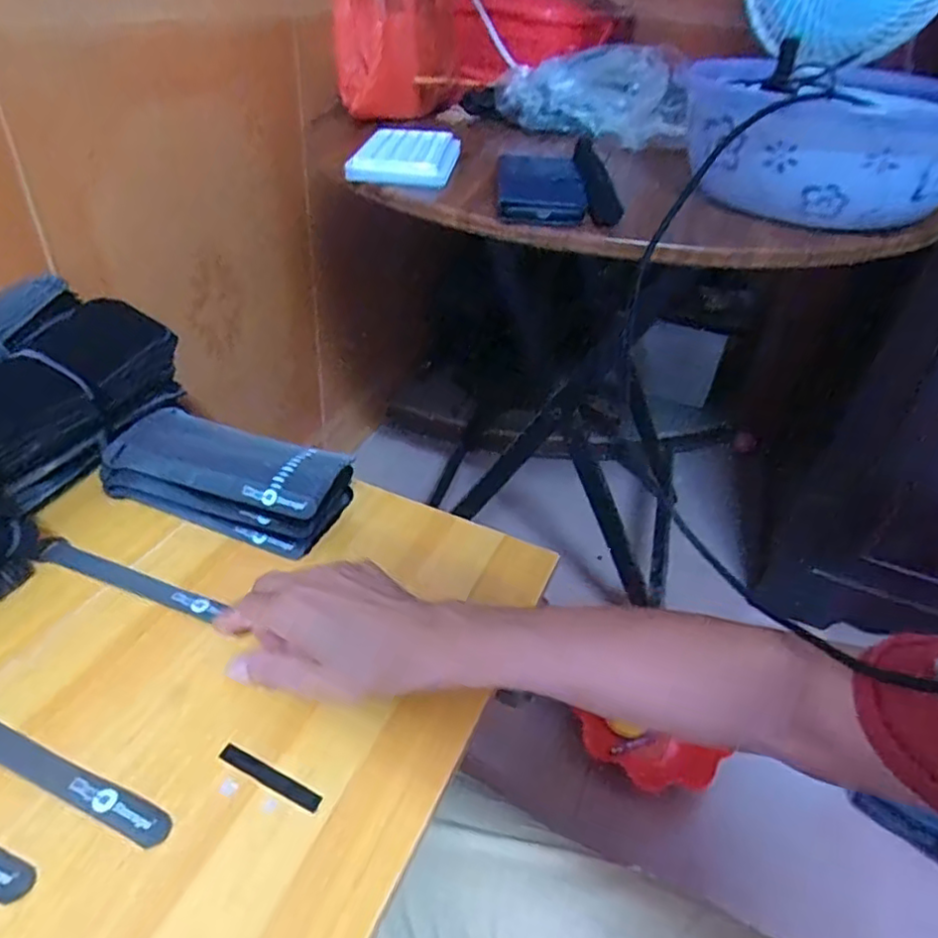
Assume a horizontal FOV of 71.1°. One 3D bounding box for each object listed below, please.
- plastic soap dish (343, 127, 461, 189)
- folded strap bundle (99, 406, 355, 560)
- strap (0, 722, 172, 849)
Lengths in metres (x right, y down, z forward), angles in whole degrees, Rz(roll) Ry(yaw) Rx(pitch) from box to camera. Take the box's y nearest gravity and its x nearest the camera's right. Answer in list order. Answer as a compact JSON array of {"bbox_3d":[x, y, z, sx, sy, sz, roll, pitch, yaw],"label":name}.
[{"bbox_3d":[-0.063,-0.316,0.664,0.100,0.026,0.131,7,39,1],"label":"plastic soap dish"},{"bbox_3d":[-0.210,0.006,0.576,0.208,0.047,0.094,16,40,13],"label":"folded strap bundle"},{"bbox_3d":[-0.264,0.174,0.393,0.201,0.004,0.026,19,41,16],"label":"strap"}]

